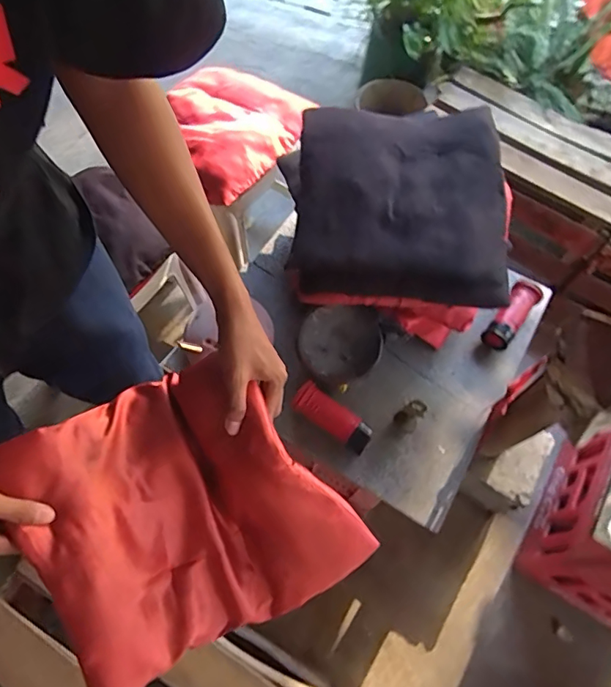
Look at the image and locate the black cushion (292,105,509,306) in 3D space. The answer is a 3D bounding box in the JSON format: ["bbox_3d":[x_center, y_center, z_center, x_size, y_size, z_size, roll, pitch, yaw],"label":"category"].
[{"bbox_3d":[0.159,-0.239,0.811,0.330,0.111,0.339,1,64,-3],"label":"black cushion"}]

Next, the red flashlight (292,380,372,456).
[{"bbox_3d":[0.048,0.142,0.900,0.159,0.058,0.051,38,68,14],"label":"red flashlight"}]

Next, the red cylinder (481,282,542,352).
[{"bbox_3d":[0.433,-0.064,1.003,0.055,0.064,0.158,37,67,14],"label":"red cylinder"}]

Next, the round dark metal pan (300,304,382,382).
[{"bbox_3d":[0.066,0.000,0.934,0.158,0.034,0.146,-1,83,9],"label":"round dark metal pan"}]

